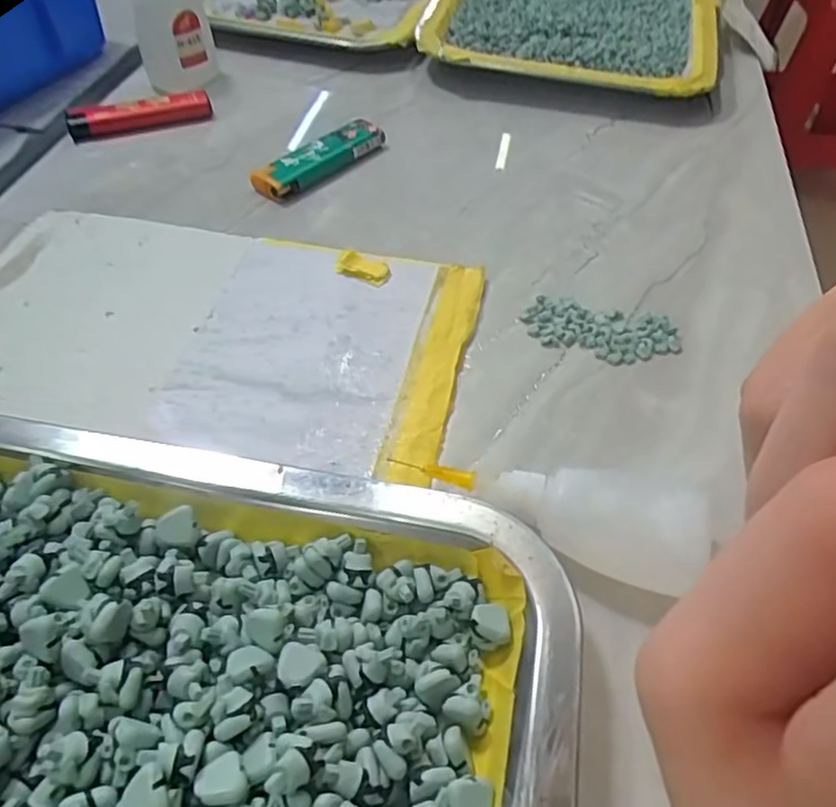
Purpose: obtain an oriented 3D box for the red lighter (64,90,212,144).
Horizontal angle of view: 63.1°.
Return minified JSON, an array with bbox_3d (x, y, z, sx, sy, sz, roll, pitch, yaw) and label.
[{"bbox_3d":[-0.160,-0.167,0.392,0.078,0.015,0.015,-15,52,-14],"label":"red lighter"}]

